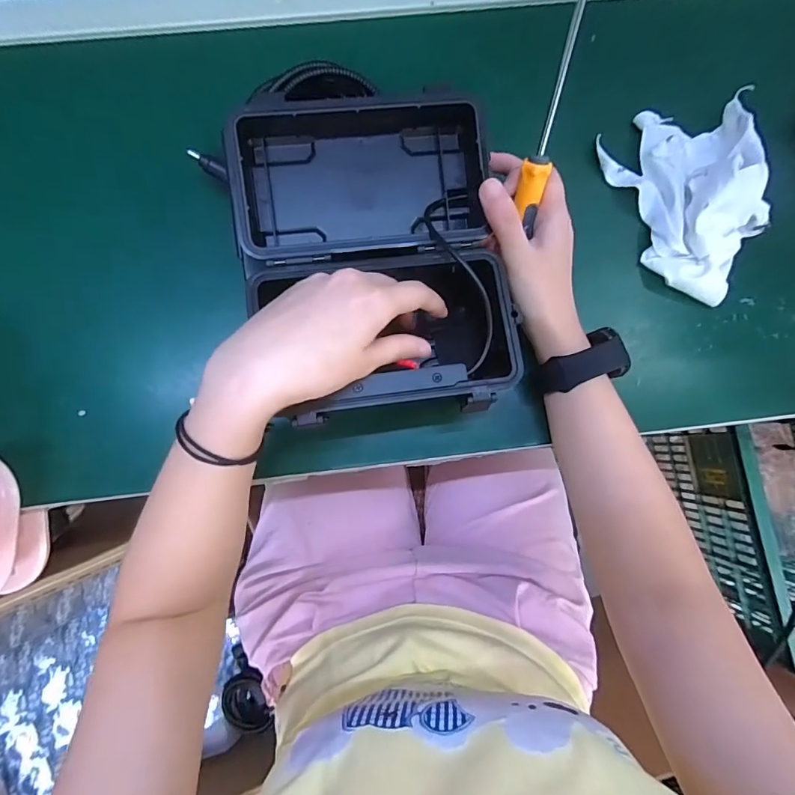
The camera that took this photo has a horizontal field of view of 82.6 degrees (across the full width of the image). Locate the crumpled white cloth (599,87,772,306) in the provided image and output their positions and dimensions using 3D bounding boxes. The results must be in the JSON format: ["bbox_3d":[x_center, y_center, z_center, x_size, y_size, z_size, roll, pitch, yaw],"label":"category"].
[{"bbox_3d":[0.250,-0.170,0.387,0.113,0.060,0.170,-8,85,-2],"label":"crumpled white cloth"}]

